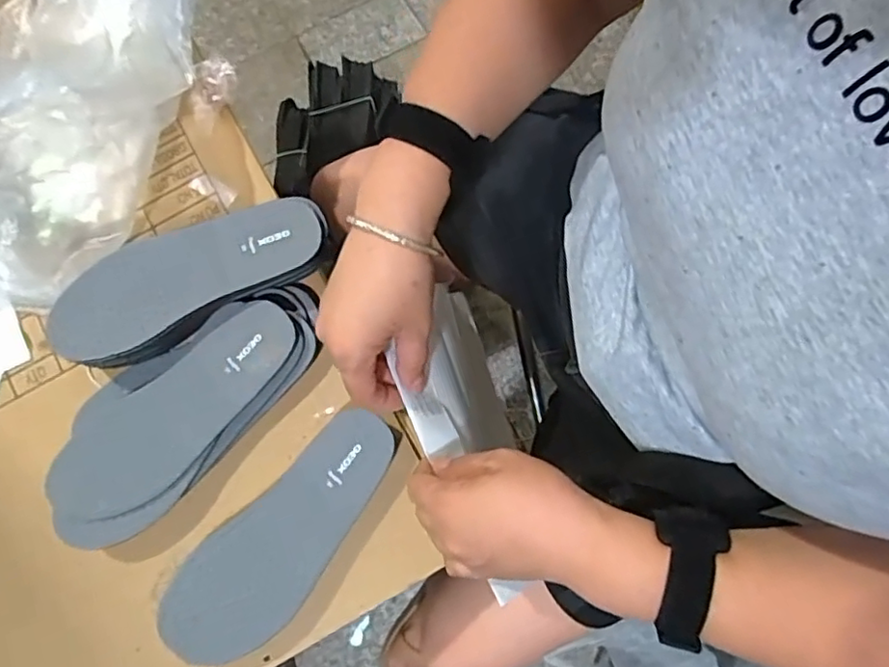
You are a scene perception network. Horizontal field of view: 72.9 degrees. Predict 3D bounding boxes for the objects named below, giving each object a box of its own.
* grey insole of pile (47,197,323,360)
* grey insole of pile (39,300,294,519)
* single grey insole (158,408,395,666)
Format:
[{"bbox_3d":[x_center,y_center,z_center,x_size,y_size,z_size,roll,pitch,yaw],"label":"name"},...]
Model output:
[{"bbox_3d":[-0.184,-0.045,0.427,0.195,0.004,0.069,-27,78,-3],"label":"grey insole of pile"},{"bbox_3d":[-0.190,0.053,0.426,0.194,0.012,0.070,-44,79,-8],"label":"grey insole of pile"},{"bbox_3d":[-0.112,0.140,0.417,0.076,0.009,0.198,40,81,10],"label":"single grey insole"}]

